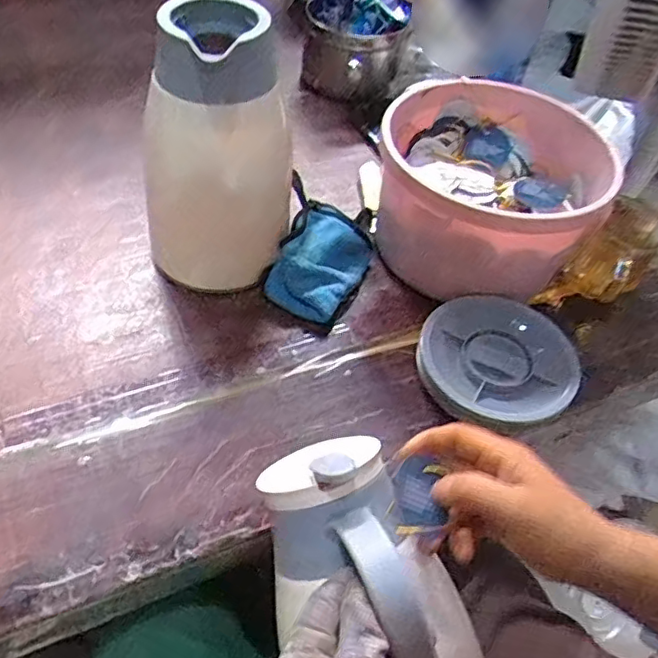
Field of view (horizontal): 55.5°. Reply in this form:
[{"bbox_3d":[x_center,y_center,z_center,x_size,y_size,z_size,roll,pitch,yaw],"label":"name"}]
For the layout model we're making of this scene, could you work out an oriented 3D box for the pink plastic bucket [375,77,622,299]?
[{"bbox_3d":[0.154,-0.133,0.633,0.211,0.143,0.214,3,50,-4],"label":"pink plastic bucket"}]

